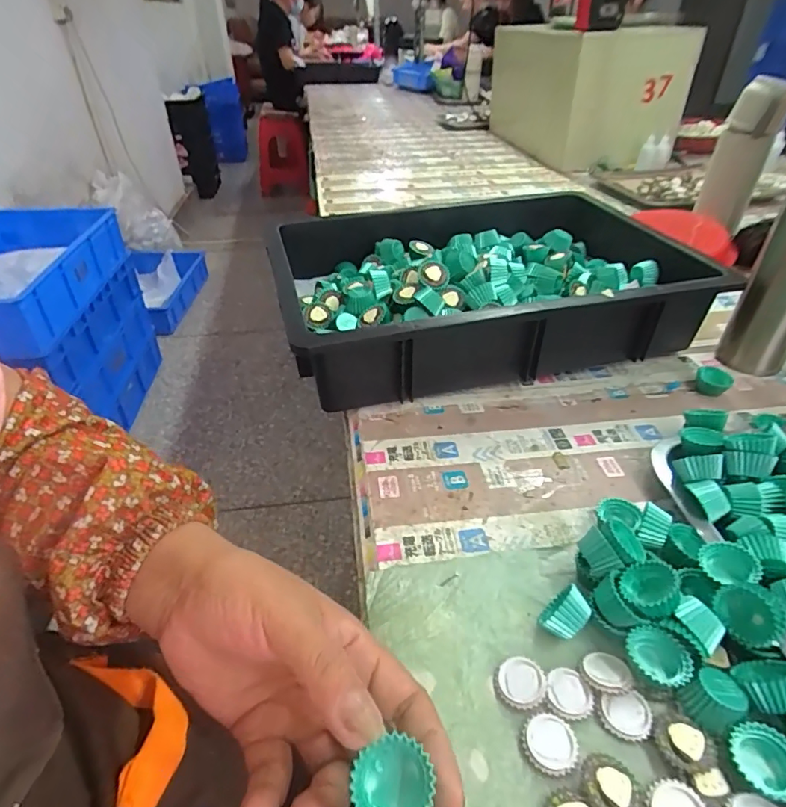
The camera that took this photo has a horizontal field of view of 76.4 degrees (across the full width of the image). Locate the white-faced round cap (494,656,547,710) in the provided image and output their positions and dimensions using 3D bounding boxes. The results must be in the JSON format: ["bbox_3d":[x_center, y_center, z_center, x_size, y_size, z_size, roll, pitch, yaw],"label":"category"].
[{"bbox_3d":[0.071,0.157,0.281,0.027,0.007,0.027,0,38,0],"label":"white-faced round cap"}]

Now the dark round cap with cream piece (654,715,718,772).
[{"bbox_3d":[0.151,0.172,0.255,0.028,0.004,0.026,0,38,0],"label":"dark round cap with cream piece"}]

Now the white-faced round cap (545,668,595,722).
[{"bbox_3d":[0.097,0.159,0.275,0.025,0.004,0.026,0,38,0],"label":"white-faced round cap"}]

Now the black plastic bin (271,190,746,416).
[{"bbox_3d":[0.105,-0.137,0.579,0.458,0.097,0.319,-9,39,-12],"label":"black plastic bin"}]

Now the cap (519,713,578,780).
[{"bbox_3d":[0.081,0.175,0.258,0.027,0.004,0.027,0,38,0],"label":"cap"}]

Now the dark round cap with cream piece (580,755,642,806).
[{"bbox_3d":[0.106,0.186,0.243,0.027,0.004,0.028,0,38,0],"label":"dark round cap with cream piece"}]

